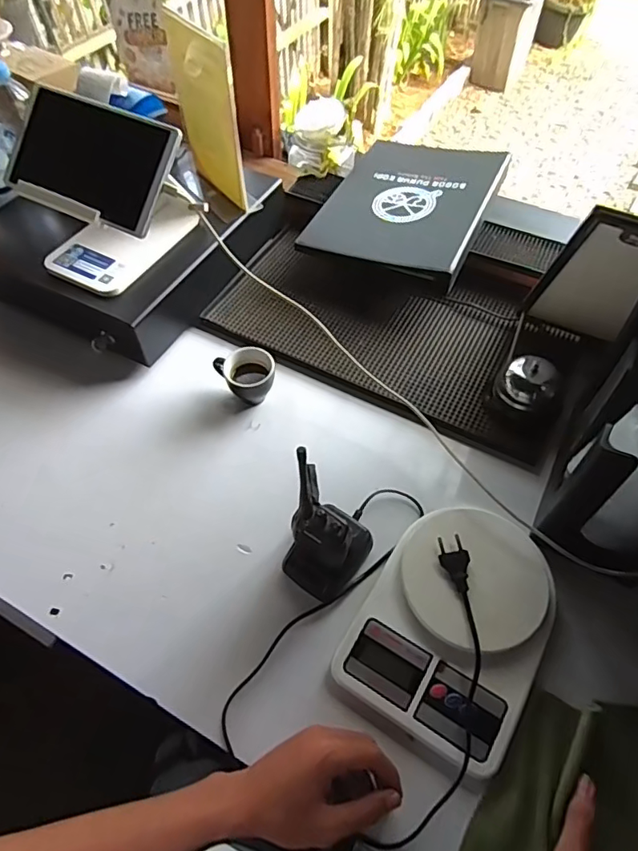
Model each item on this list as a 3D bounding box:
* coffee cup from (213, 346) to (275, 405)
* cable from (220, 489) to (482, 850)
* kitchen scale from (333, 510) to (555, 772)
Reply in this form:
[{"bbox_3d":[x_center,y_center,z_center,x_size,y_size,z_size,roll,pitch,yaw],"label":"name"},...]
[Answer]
[{"bbox_3d":[-0.089,-0.061,0.667,0.061,0.059,0.062,-29,61,-19],"label":"coffee cup"},{"bbox_3d":[0.068,0.214,0.501,0.205,0.050,0.305,30,66,18],"label":"cable"},{"bbox_3d":[0.132,0.186,0.500,0.164,0.028,0.212,28,60,17],"label":"kitchen scale"}]

